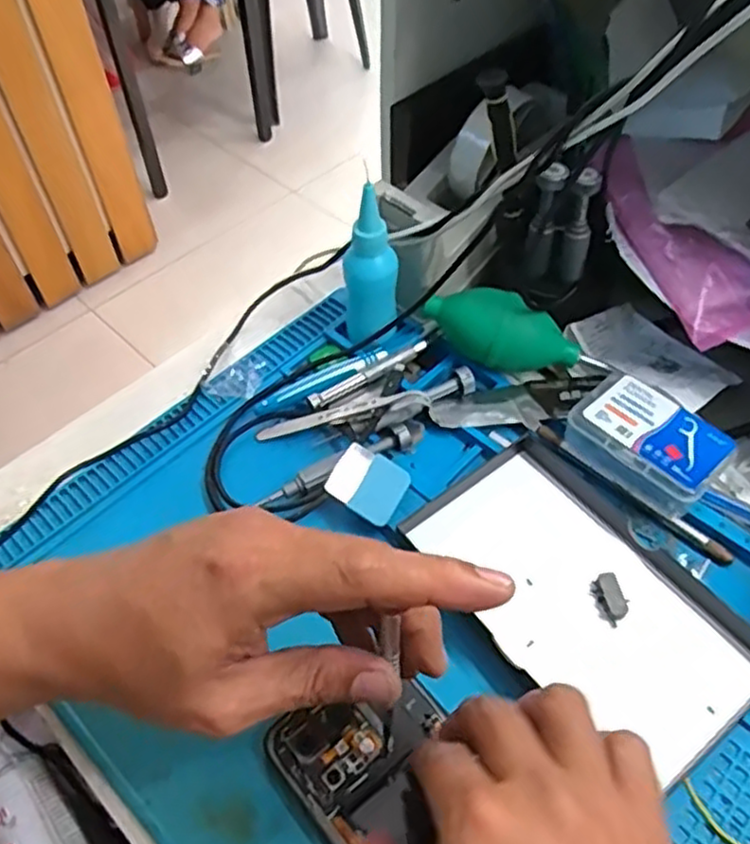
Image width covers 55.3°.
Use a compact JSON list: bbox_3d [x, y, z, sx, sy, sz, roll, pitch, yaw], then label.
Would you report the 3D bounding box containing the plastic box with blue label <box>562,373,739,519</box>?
[{"bbox_3d":[0.160,0.013,0.421,0.053,0.033,0.082,-37,60,-23],"label":"plastic box with blue label"}]

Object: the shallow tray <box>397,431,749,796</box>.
[{"bbox_3d":[0.113,0.089,0.381,0.115,0.021,0.175,-31,58,-20],"label":"shallow tray"}]

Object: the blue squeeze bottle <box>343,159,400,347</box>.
[{"bbox_3d":[-0.003,-0.097,0.455,0.035,0.114,0.027,-2,53,0],"label":"blue squeeze bottle"}]

